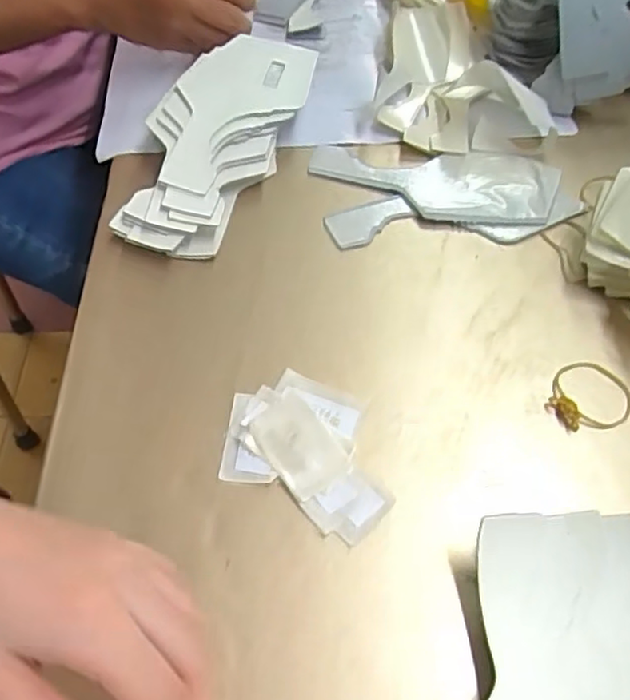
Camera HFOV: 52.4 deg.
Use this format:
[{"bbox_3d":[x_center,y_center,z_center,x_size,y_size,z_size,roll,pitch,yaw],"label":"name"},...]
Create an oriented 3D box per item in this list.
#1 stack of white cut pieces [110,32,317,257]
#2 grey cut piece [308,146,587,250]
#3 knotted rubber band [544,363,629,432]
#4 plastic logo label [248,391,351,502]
[{"bbox_3d":[-0.072,-0.158,0.477,0.099,0.040,0.213,16,55,10],"label":"stack of white cut pieces"},{"bbox_3d":[0.092,-0.119,0.469,0.180,0.007,0.099,-1,53,-3],"label":"grey cut piece"},{"bbox_3d":[0.161,0.026,0.371,0.045,0.009,0.049,24,56,15],"label":"knotted rubber band"},{"bbox_3d":[-0.010,0.052,0.348,0.036,0.007,0.056,-34,61,-24],"label":"plastic logo label"}]

